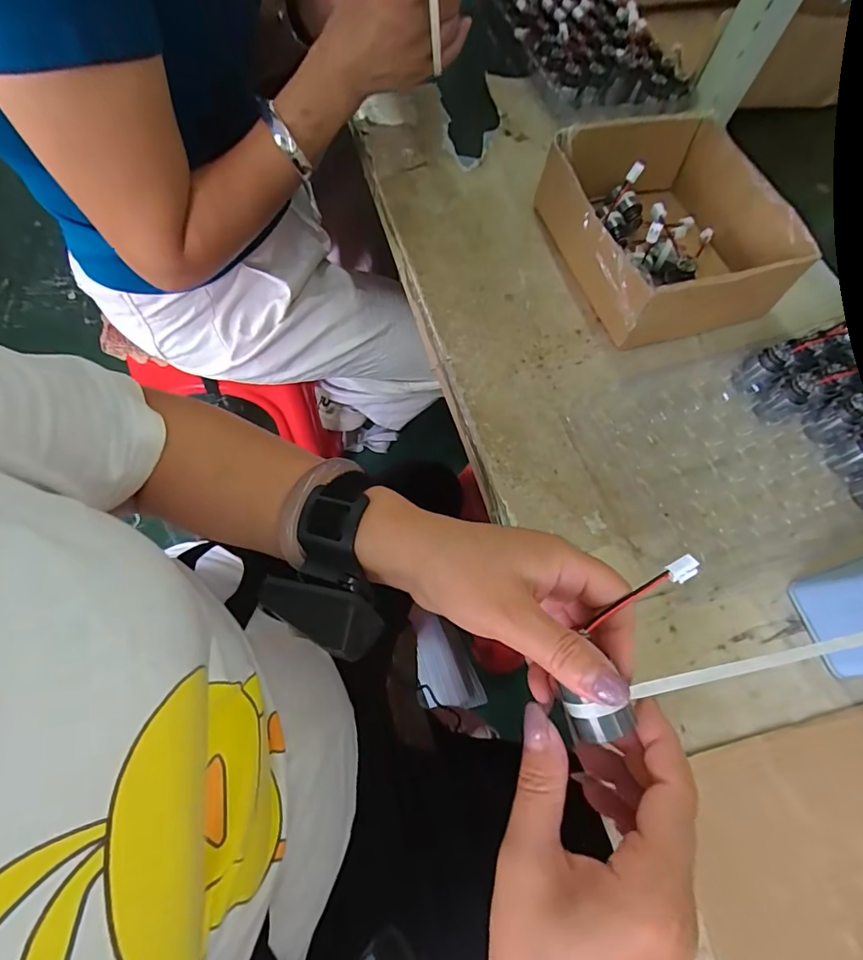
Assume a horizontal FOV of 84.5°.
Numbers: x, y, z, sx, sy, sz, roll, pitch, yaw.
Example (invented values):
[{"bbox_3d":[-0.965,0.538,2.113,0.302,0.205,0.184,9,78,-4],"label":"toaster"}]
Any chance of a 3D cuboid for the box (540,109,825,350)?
[{"bbox_3d":[0.223,-0.246,0.458,0.189,0.065,0.207,-15,69,-12],"label":"box"}]

